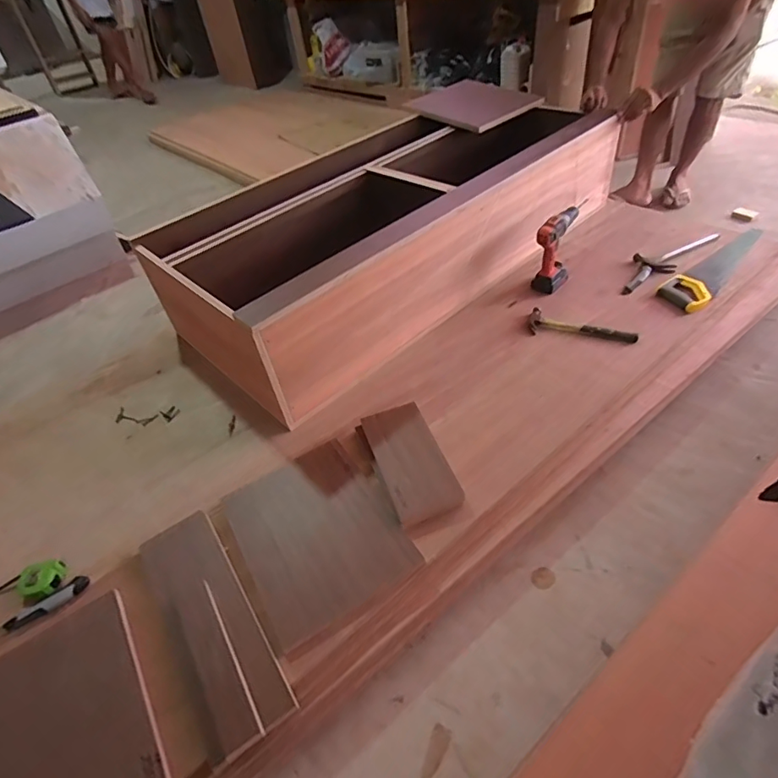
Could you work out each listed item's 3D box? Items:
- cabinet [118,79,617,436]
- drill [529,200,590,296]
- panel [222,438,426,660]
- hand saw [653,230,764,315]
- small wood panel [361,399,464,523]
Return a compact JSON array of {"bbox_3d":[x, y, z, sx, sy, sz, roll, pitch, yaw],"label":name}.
[{"bbox_3d":[0.035,-0.600,1.632,1.518,0.361,0.723,-37,50,-27],"label":"cabinet"},{"bbox_3d":[0.526,-0.446,1.546,0.095,0.215,0.171,17,49,24],"label":"drill"},{"bbox_3d":[-0.149,0.296,1.028,0.297,0.022,0.376,-27,48,-18],"label":"panel"},{"bbox_3d":[1.005,-0.393,1.541,0.144,0.034,0.521,29,55,33],"label":"hand saw"},{"bbox_3d":[0.048,0.158,1.119,0.147,0.026,0.307,-27,45,0],"label":"small wood panel"}]

